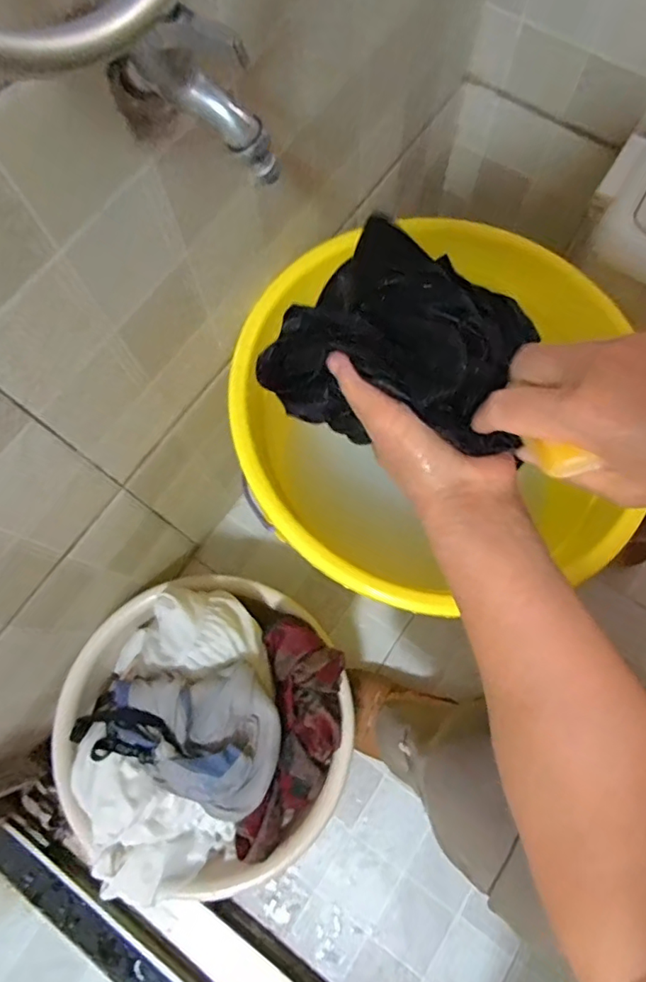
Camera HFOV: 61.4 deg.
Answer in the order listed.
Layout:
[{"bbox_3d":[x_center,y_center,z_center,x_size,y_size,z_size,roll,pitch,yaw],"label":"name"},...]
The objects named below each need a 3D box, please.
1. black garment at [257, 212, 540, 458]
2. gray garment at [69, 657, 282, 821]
[{"bbox_3d":[0.055,-0.093,0.335,0.155,0.059,0.144,0,74,1],"label":"black garment"},{"bbox_3d":[-0.142,0.226,0.547,0.211,0.096,0.138,22,75,7],"label":"gray garment"}]

